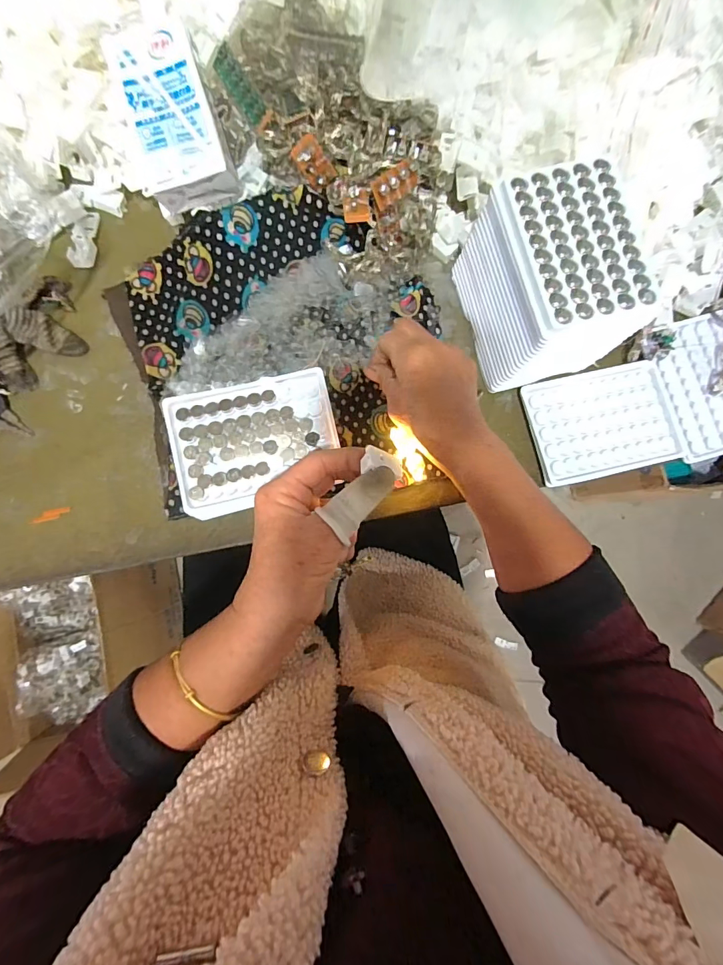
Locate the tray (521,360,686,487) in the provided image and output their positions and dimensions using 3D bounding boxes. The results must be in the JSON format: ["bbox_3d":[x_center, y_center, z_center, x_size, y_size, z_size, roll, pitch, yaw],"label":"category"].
[{"bbox_3d":[0.219,-0.056,0.376,0.132,0.008,0.095,-12,85,-4],"label":"tray"}]

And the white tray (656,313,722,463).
[{"bbox_3d":[0.328,-0.091,0.389,0.092,0.009,0.130,-13,85,-4],"label":"white tray"}]

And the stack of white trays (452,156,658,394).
[{"bbox_3d":[0.154,-0.160,0.341,0.101,0.090,0.141,-15,85,-4],"label":"stack of white trays"}]

